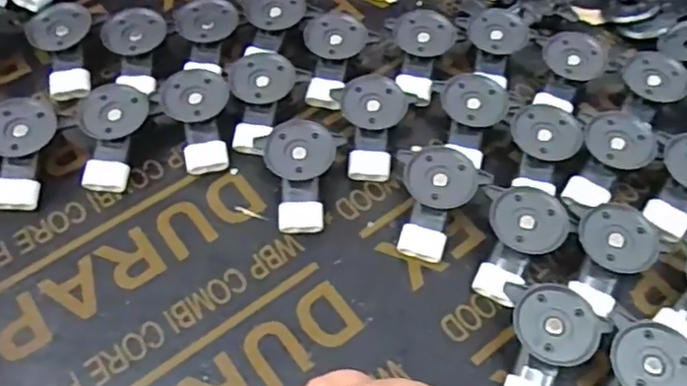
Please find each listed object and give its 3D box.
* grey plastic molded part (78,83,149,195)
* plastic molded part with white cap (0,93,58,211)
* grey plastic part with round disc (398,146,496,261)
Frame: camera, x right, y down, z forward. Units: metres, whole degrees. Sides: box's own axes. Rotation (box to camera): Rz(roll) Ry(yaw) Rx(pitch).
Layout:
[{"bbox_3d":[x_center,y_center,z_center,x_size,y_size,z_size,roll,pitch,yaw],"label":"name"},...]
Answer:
[{"bbox_3d":[-0.149,-0.036,0.401,0.039,0.014,0.070,3,81,1],"label":"grey plastic molded part"},{"bbox_3d":[-0.204,-0.028,0.395,0.038,0.019,0.076,-1,77,-1],"label":"plastic molded part with white cap"},{"bbox_3d":[0.052,0.005,0.383,0.050,0.031,0.064,25,60,14],"label":"grey plastic part with round disc"}]

